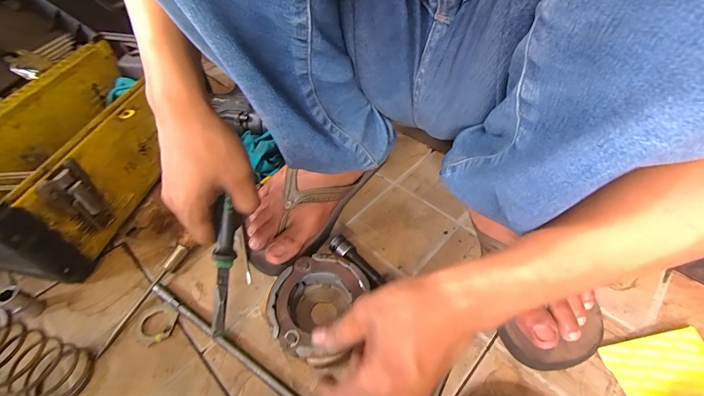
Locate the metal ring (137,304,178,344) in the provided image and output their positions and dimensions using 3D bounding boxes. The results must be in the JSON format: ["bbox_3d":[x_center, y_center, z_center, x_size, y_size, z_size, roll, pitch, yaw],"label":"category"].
[{"bbox_3d":[-0.207,0.130,0.341,0.042,0.007,0.037,11,51,13],"label":"metal ring"}]

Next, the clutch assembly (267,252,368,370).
[{"bbox_3d":[-0.032,0.111,0.326,0.092,0.039,0.098,14,52,16],"label":"clutch assembly"}]

